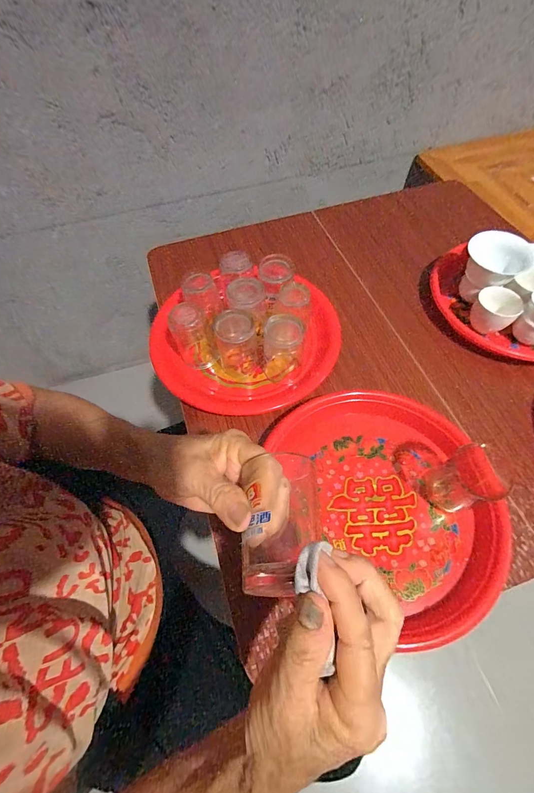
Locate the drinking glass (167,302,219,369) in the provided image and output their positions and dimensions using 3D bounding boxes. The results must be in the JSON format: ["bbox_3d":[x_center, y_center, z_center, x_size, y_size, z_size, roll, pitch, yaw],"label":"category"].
[{"bbox_3d":[-0.098,-0.080,0.448,0.053,0.082,0.050,-21,62,-9],"label":"drinking glass"}]

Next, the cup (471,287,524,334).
[{"bbox_3d":[0.315,-0.118,0.469,0.055,0.037,0.058,-1,60,2],"label":"cup"}]

